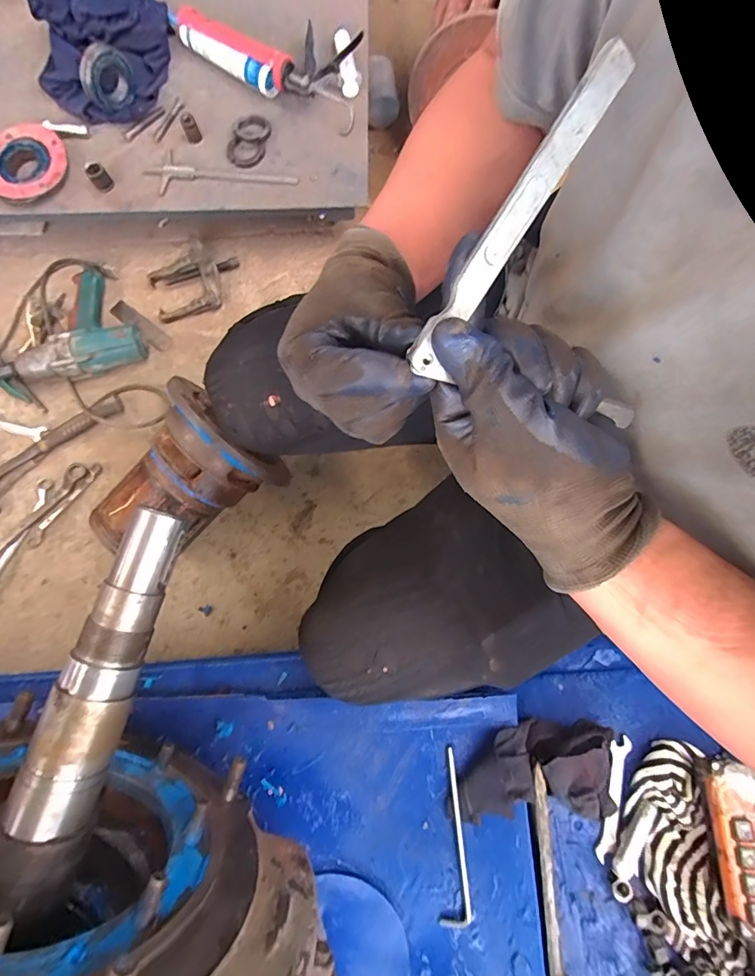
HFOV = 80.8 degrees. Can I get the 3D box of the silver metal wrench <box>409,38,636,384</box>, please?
[{"bbox_3d":[0.062,-0.122,0.207,0.022,0.005,0.152,24,107,-22],"label":"silver metal wrench"}]

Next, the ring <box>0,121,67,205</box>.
[{"bbox_3d":[-0.666,-0.614,0.836,0.155,0.031,0.161,0,80,0],"label":"ring"}]

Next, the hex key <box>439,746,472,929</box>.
[{"bbox_3d":[0.092,0.415,0.530,0.032,0.012,0.185,1,79,-1],"label":"hex key"}]

